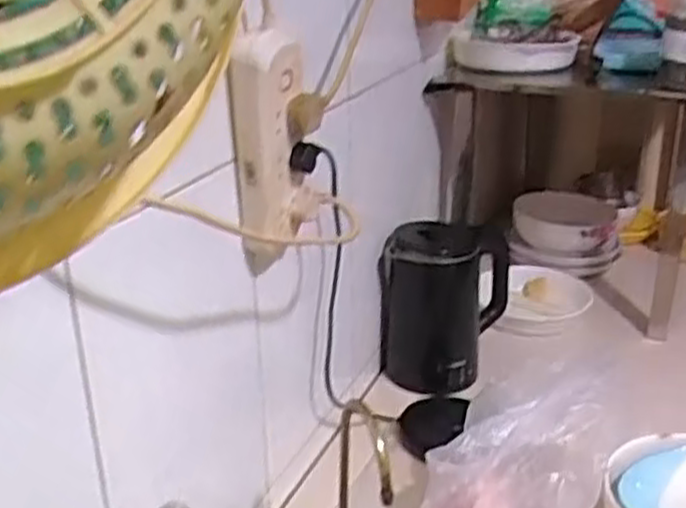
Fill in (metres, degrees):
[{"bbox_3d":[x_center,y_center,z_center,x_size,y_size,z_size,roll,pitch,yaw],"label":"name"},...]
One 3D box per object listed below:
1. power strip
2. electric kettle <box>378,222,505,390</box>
[{"bbox_3d":[-0.068,-0.098,0.721,0.062,0.198,0.047,-3,23,-4],"label":"power strip"},{"bbox_3d":[0.147,0.067,1.145,0.130,0.231,0.175,13,27,29],"label":"electric kettle"}]

